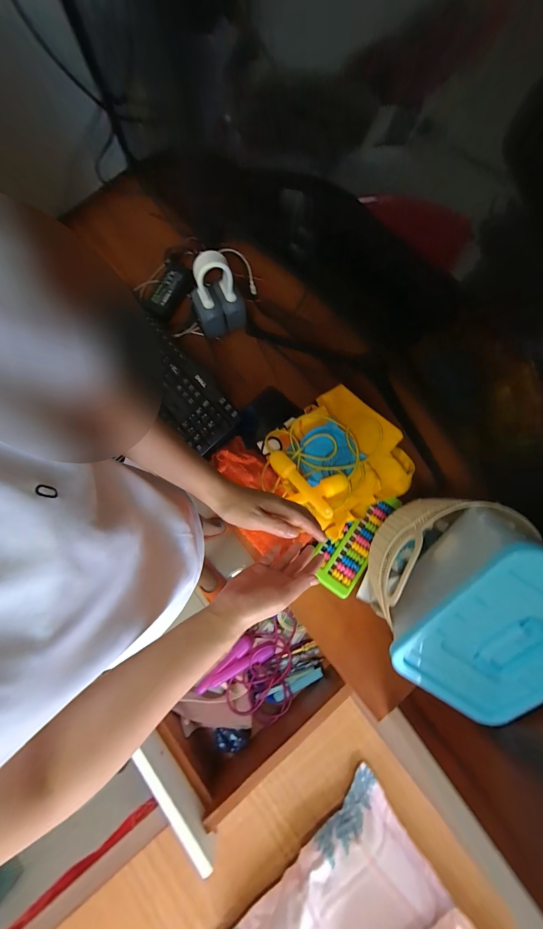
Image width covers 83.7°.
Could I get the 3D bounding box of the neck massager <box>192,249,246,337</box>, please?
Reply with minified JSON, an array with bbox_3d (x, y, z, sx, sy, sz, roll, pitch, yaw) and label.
[{"bbox_3d":[-0.111,-0.333,0.605,0.099,0.164,0.070,-18,77,-2],"label":"neck massager"}]

